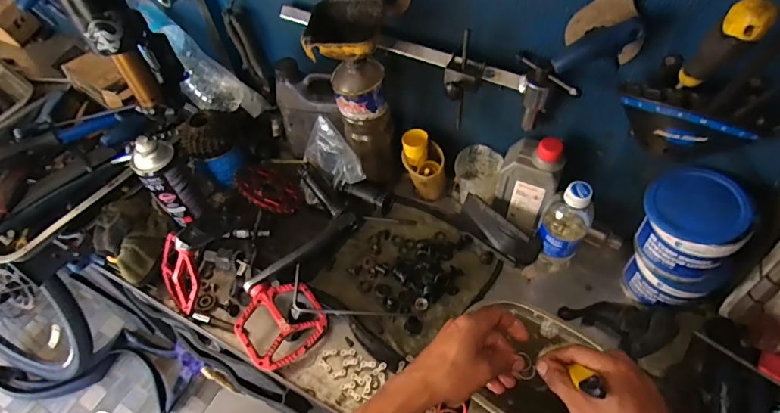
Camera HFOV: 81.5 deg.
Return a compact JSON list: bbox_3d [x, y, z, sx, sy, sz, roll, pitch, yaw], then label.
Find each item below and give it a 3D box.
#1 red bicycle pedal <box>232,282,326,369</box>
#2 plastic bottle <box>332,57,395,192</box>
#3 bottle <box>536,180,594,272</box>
[{"bbox_3d":[-0.154,0.159,0.630,0.116,0.018,0.112,-35,76,-23],"label":"red bicycle pedal"},{"bbox_3d":[-0.033,-0.118,0.679,0.073,0.213,0.068,-10,54,-2],"label":"plastic bottle"},{"bbox_3d":[0.246,0.023,0.636,0.059,0.169,0.068,24,60,21],"label":"bottle"}]

